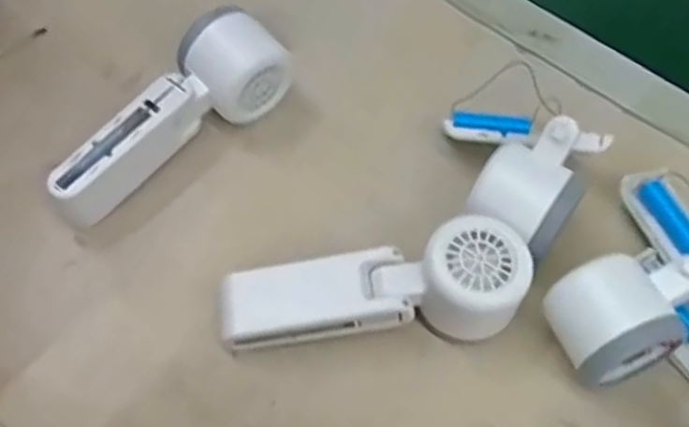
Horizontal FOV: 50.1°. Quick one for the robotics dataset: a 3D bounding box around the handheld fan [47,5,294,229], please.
[{"bbox_3d":[-0.107,-0.063,0.452,0.170,0.052,0.049,-37,68,-20],"label":"handheld fan"}]

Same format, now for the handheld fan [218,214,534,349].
[{"bbox_3d":[0.016,0.046,0.405,0.166,0.047,0.061,-11,61,-8],"label":"handheld fan"}]

